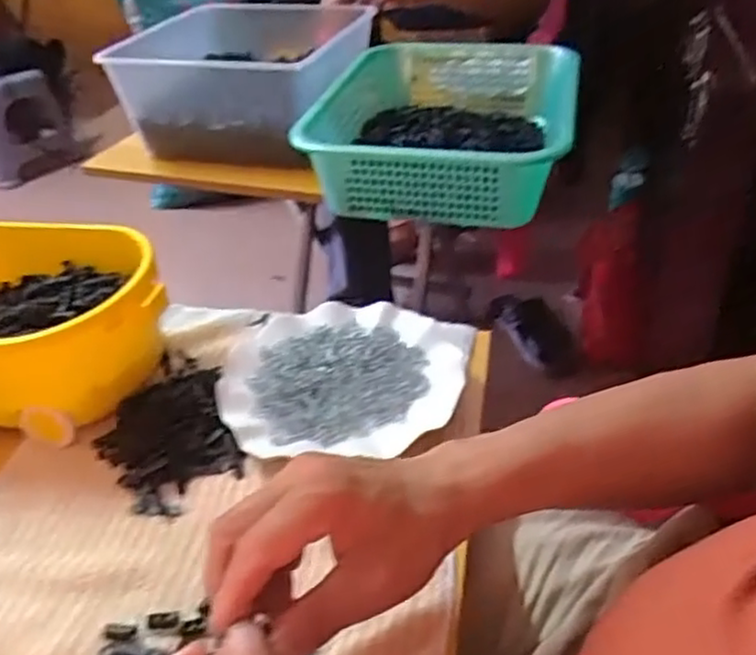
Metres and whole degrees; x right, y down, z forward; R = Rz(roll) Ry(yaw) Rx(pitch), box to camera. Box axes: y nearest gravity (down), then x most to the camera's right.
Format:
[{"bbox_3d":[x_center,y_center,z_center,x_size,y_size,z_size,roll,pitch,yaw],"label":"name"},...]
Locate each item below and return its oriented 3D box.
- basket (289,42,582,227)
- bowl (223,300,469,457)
[{"bbox_3d":[0.085,-0.254,0.898,0.316,0.098,0.411,1,36,7],"label":"basket"},{"bbox_3d":[-0.026,0.037,0.563,0.188,0.021,0.167,-1,36,5],"label":"bowl"}]

